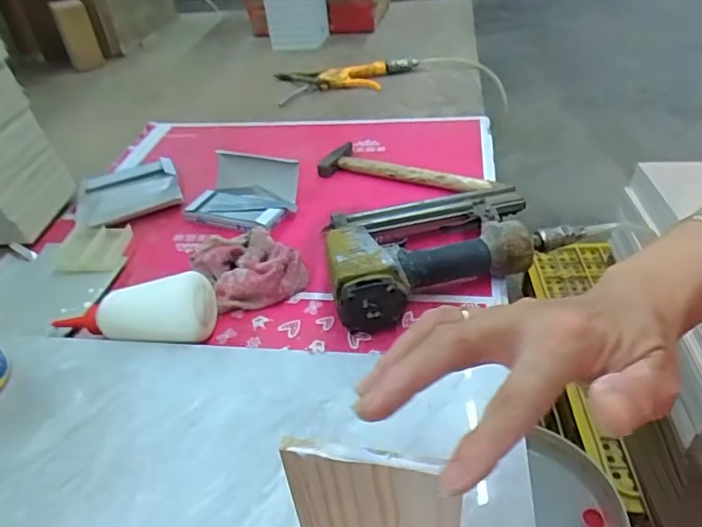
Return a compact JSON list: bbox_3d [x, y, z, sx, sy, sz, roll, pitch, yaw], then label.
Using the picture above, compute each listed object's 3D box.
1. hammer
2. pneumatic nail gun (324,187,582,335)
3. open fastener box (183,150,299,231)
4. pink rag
[{"bbox_3d":[0.075,-0.119,0.693,0.242,0.025,0.065,15,42,26],"label":"hammer"},{"bbox_3d":[0.086,-0.026,0.542,0.245,0.058,0.157,-17,39,-13],"label":"pneumatic nail gun"},{"bbox_3d":[-0.133,-0.092,0.668,0.132,0.049,0.098,11,41,21],"label":"open fastener box"},{"bbox_3d":[-0.114,-0.006,0.568,0.099,0.035,0.143,-24,41,-22],"label":"pink rag"}]

